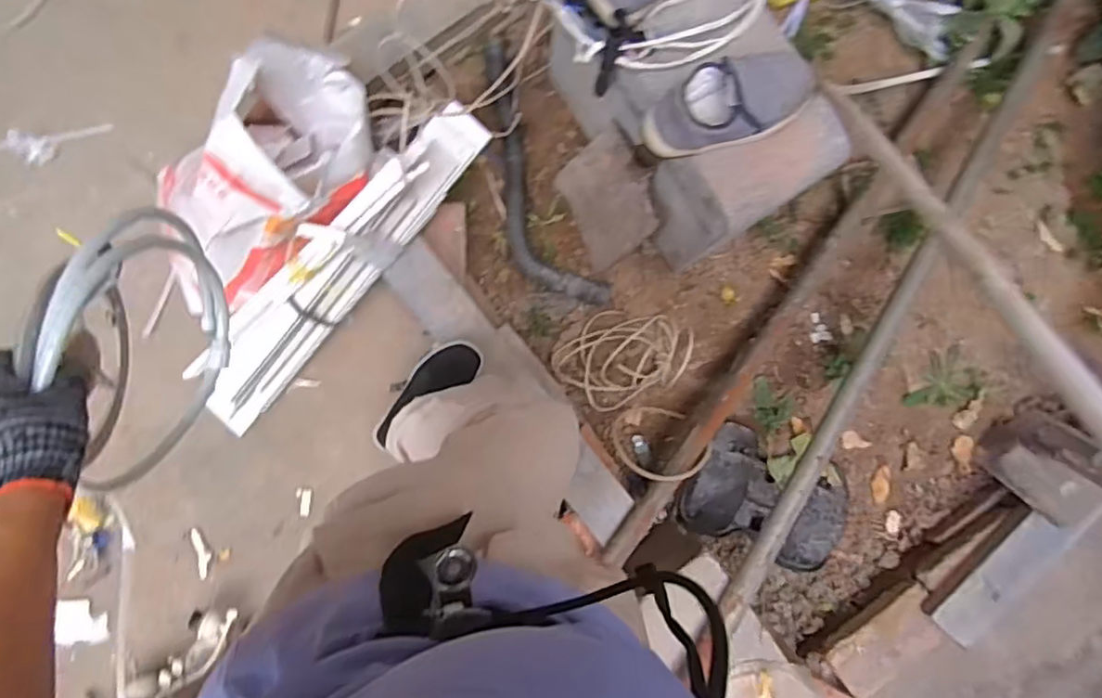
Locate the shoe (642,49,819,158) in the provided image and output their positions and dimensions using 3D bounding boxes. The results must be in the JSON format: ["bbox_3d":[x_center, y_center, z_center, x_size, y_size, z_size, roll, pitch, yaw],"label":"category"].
[{"bbox_3d":[0.244,-0.327,0.849,0.227,0.091,0.094,-10,89,-5],"label":"shoe"}]

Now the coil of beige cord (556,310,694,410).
[{"bbox_3d":[0.161,0.018,1.217,0.225,0.116,0.191,-45,92,-5],"label":"coil of beige cord"}]

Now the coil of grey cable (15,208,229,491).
[{"bbox_3d":[-0.364,0.001,0.565,0.043,0.251,0.238,8,88,-5],"label":"coil of grey cable"}]

